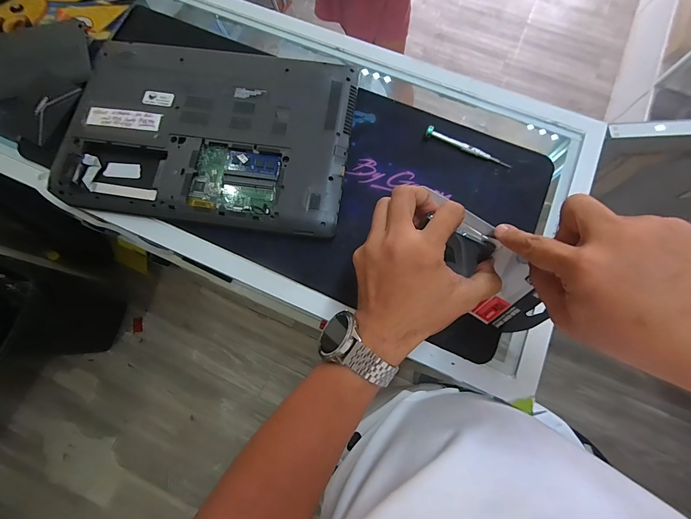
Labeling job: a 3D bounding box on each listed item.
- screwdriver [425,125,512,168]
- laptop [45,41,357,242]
[{"bbox_3d":[0.166,-0.151,0.446,0.121,0.016,0.011,23,77,7],"label":"screwdriver"},{"bbox_3d":[-0.183,-0.170,0.445,0.370,0.022,0.250,9,76,3],"label":"laptop"}]

